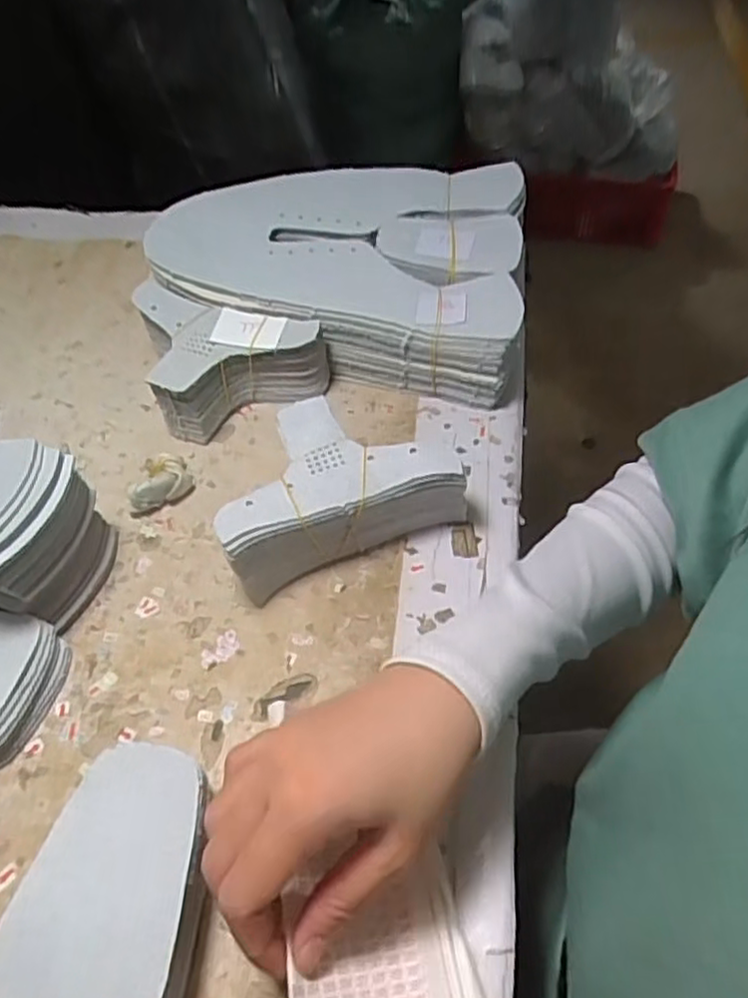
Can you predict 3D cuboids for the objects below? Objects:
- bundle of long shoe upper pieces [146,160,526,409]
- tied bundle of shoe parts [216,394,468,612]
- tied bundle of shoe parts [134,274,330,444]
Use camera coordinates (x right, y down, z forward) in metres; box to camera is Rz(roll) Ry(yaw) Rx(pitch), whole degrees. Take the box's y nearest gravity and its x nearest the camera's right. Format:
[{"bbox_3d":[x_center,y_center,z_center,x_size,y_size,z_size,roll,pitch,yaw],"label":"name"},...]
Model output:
[{"bbox_3d":[-0.018,-0.176,0.520,0.266,0.062,0.189,13,54,12],"label":"bundle of long shoe upper pieces"},{"bbox_3d":[-0.024,-0.007,0.397,0.128,0.056,0.079,-19,54,-11],"label":"tied bundle of shoe parts"},{"bbox_3d":[-0.105,-0.083,0.458,0.133,0.055,0.087,18,56,15],"label":"tied bundle of shoe parts"}]

